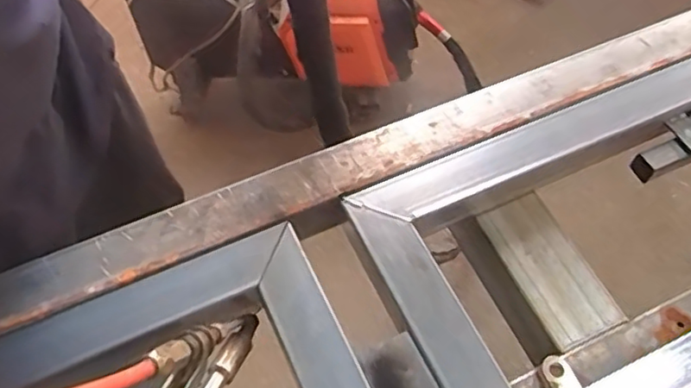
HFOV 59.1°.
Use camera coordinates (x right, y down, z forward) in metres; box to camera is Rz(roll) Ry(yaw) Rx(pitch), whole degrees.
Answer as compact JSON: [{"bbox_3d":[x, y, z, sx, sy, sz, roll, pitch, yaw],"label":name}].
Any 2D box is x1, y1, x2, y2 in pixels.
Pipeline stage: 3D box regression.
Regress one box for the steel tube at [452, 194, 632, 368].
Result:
[{"bbox_3d":[0.151,0.065,0.486,0.067,0.049,0.125,-21,62,-12],"label":"steel tube"}]

